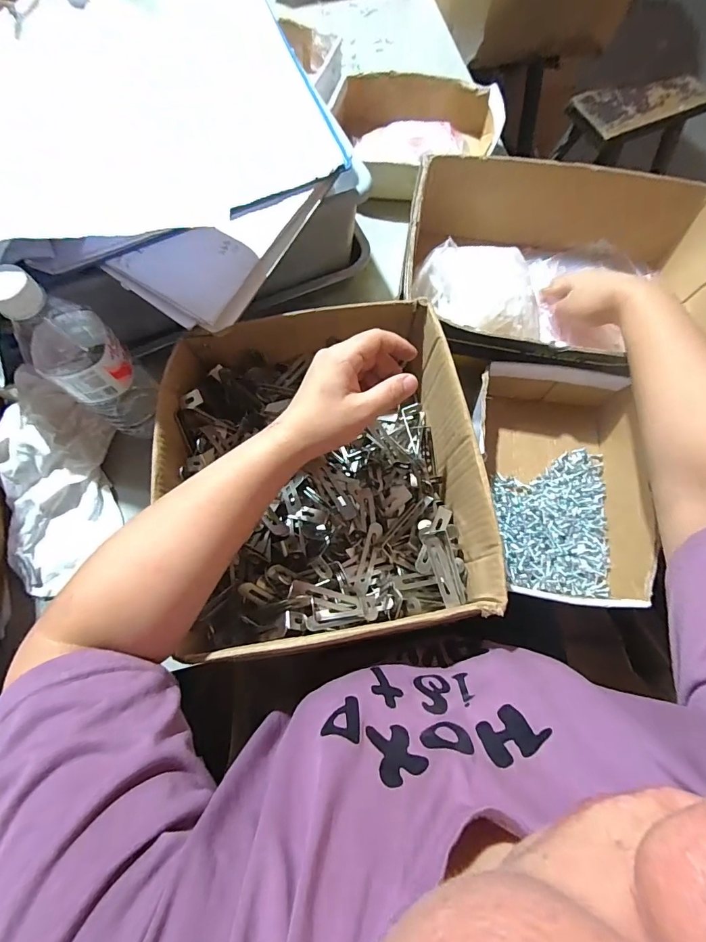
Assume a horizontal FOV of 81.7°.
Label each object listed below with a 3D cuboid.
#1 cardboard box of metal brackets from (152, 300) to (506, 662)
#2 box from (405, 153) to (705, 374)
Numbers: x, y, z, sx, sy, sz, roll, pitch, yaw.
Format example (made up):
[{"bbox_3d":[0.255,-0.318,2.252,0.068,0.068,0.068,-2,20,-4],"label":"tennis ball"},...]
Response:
[{"bbox_3d":[-0.032,0.005,0.406,0.276,0.116,0.289,-8,74,-3],"label":"cardboard box of metal brackets"},{"bbox_3d":[0.235,-0.232,0.499,0.341,0.134,0.266,12,74,3],"label":"box"}]

